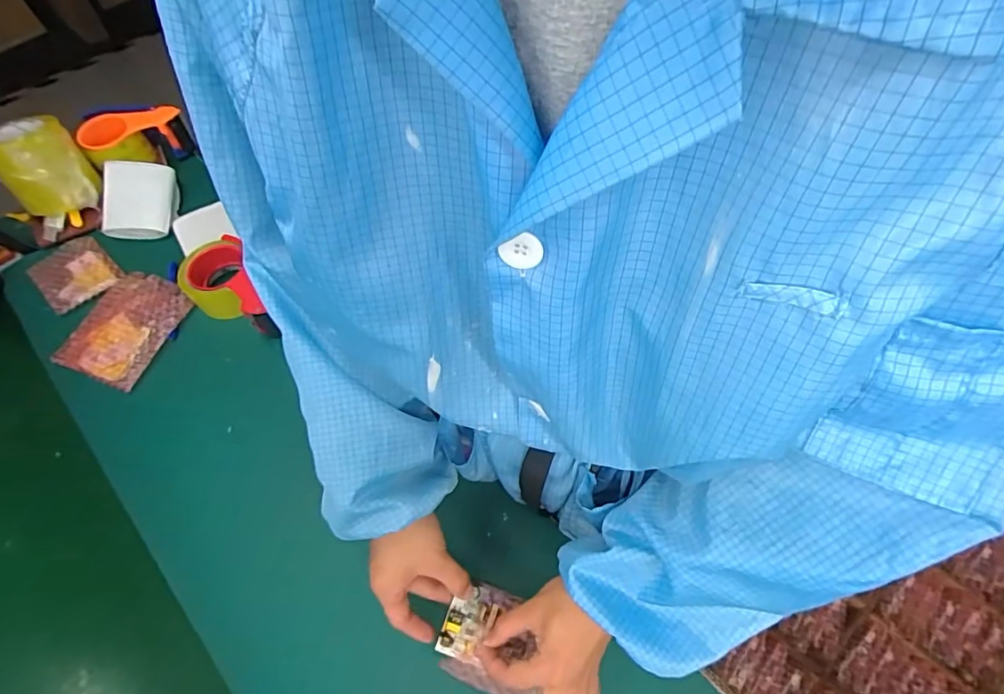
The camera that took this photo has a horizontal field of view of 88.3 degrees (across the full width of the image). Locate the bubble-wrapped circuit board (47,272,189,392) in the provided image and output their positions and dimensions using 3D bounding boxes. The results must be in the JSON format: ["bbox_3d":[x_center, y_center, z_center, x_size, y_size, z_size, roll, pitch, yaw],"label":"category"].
[{"bbox_3d":[-0.554,-0.032,0.753,0.154,0.026,0.161,18,63,12],"label":"bubble-wrapped circuit board"}]

